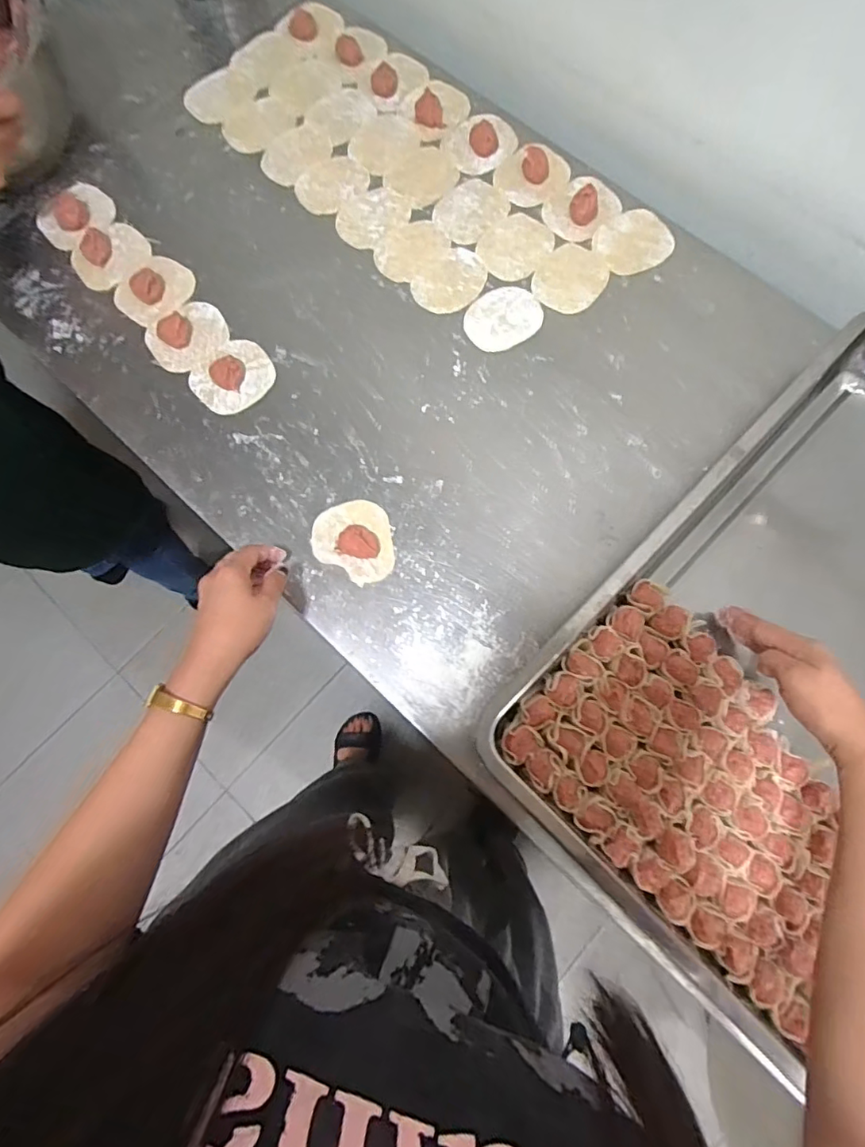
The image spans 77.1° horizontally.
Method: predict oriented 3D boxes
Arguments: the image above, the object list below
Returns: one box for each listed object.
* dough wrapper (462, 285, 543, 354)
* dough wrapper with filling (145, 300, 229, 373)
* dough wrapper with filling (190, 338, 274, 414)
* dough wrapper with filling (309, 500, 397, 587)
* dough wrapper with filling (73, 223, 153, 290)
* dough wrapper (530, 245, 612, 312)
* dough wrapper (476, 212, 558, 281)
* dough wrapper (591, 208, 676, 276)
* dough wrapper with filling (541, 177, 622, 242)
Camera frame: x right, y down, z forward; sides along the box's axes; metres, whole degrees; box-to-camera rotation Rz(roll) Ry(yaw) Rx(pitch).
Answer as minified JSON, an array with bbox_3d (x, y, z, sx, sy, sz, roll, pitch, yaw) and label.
[{"bbox_3d":[0.078,-0.283,0.599,0.087,0.004,0.071,-36,79,-8],"label":"dough wrapper"},{"bbox_3d":[-0.275,-0.269,0.600,0.086,0.022,0.074,-36,79,-8],"label":"dough wrapper with filling"},{"bbox_3d":[-0.218,-0.218,0.586,0.085,0.022,0.075,-42,80,-9],"label":"dough wrapper with filling"},{"bbox_3d":[-0.078,-0.031,0.534,0.076,0.015,0.086,-19,77,-4],"label":"dough wrapper with filling"},{"bbox_3d":[-0.373,-0.369,0.632,0.081,0.020,0.088,0,77,1],"label":"dough wrapper with filling"},{"bbox_3d":[0.155,-0.330,0.609,0.073,0.004,0.086,39,80,9],"label":"dough wrapper"},{"bbox_3d":[0.095,-0.376,0.624,0.088,0.004,0.078,-41,80,-9],"label":"dough wrapper"},{"bbox_3d":[0.229,-0.378,0.620,0.081,0.004,0.072,-31,80,-2],"label":"dough wrapper"},{"bbox_3d":[0.172,-0.426,0.622,0.083,0.029,0.070,-41,80,-9],"label":"dough wrapper with filling"}]

